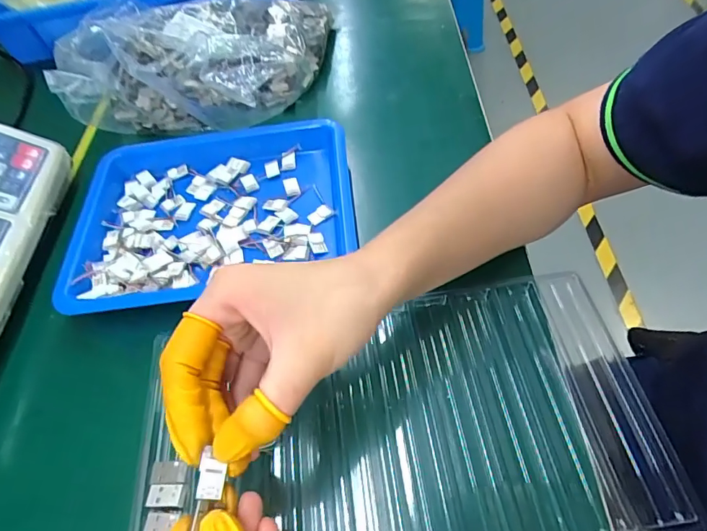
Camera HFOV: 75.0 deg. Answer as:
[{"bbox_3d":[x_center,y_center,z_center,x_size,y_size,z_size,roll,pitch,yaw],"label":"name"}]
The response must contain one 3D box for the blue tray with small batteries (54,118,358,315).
[{"bbox_3d":[-0.109,-0.044,0.369,0.213,0.025,0.168,-7,54,-1],"label":"blue tray with small batteries"}]

